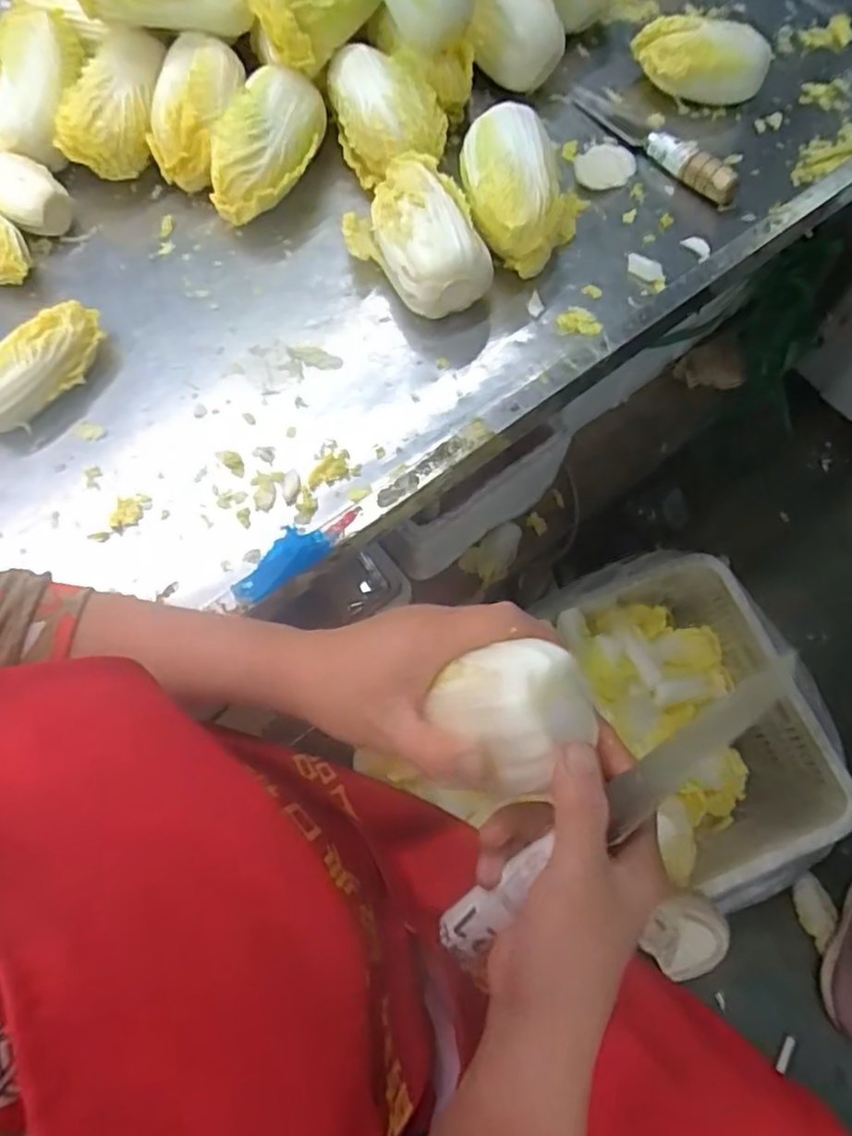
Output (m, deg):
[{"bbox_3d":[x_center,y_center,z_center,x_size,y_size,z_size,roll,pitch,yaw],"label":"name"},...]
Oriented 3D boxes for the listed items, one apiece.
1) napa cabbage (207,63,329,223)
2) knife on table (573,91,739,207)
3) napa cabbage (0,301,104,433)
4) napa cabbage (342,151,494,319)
[{"bbox_3d":[-0.137,-0.364,0.585,0.076,0.076,0.135,25,73,10],"label":"napa cabbage"},{"bbox_3d":[0.210,-0.398,0.609,0.031,0.030,0.189,-34,73,-10],"label":"knife on table"},{"bbox_3d":[-0.304,-0.155,0.522,0.041,0.053,0.121,37,75,13],"label":"napa cabbage"},{"bbox_3d":[-0.012,-0.271,0.551,0.089,0.064,0.140,-27,72,-8],"label":"napa cabbage"}]

